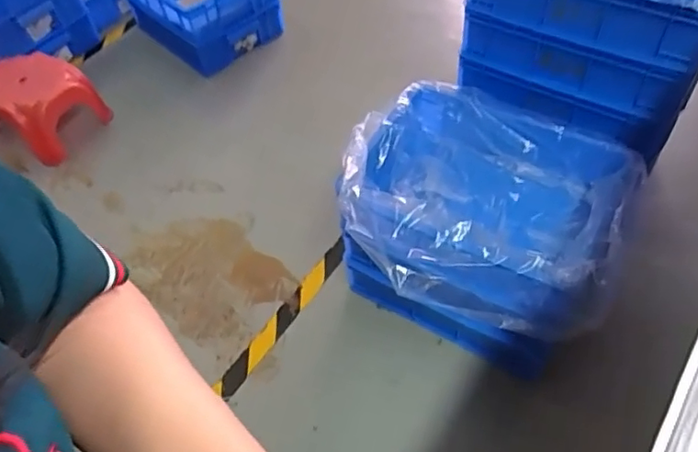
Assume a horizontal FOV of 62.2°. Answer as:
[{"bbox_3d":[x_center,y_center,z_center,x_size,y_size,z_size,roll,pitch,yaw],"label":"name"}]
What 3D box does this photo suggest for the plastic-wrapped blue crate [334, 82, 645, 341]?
[{"bbox_3d":[0.207,-0.033,0.935,0.431,0.148,0.390,18,56,18],"label":"plastic-wrapped blue crate"}]

